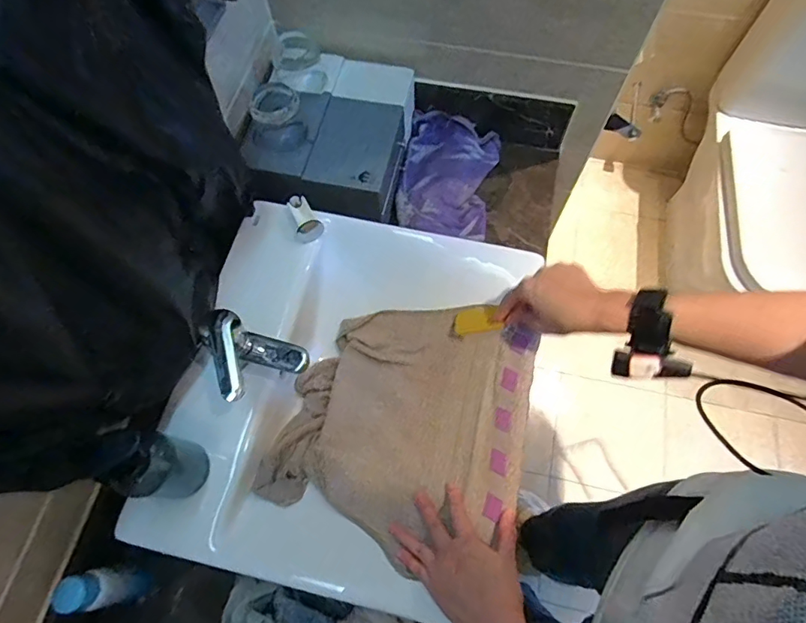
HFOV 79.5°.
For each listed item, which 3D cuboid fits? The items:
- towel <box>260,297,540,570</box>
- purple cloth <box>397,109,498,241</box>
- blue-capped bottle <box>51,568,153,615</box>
[{"bbox_3d":[-0.001,0.126,0.631,0.299,0.085,0.294,12,68,6],"label":"towel"},{"bbox_3d":[0.079,-0.236,0.855,0.162,0.043,0.239,11,68,6],"label":"purple cloth"},{"bbox_3d":[-0.352,0.330,0.581,0.047,0.126,0.043,-9,68,-2],"label":"blue-capped bottle"}]

